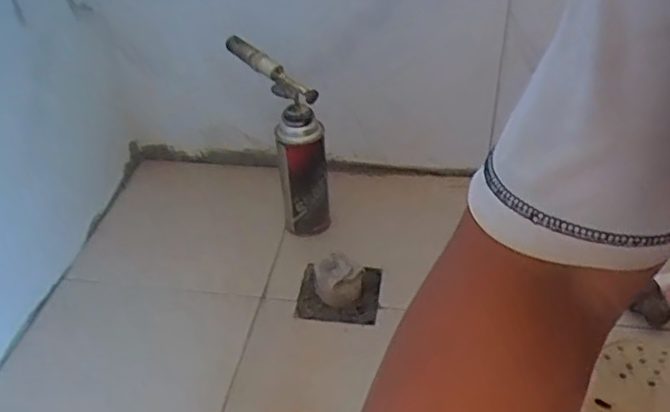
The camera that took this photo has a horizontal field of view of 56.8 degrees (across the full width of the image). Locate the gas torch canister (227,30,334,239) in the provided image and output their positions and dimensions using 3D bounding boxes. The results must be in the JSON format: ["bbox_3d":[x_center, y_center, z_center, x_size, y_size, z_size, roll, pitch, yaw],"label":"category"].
[{"bbox_3d":[-0.073,-0.084,0.867,0.136,0.263,0.060,28,46,35],"label":"gas torch canister"}]

